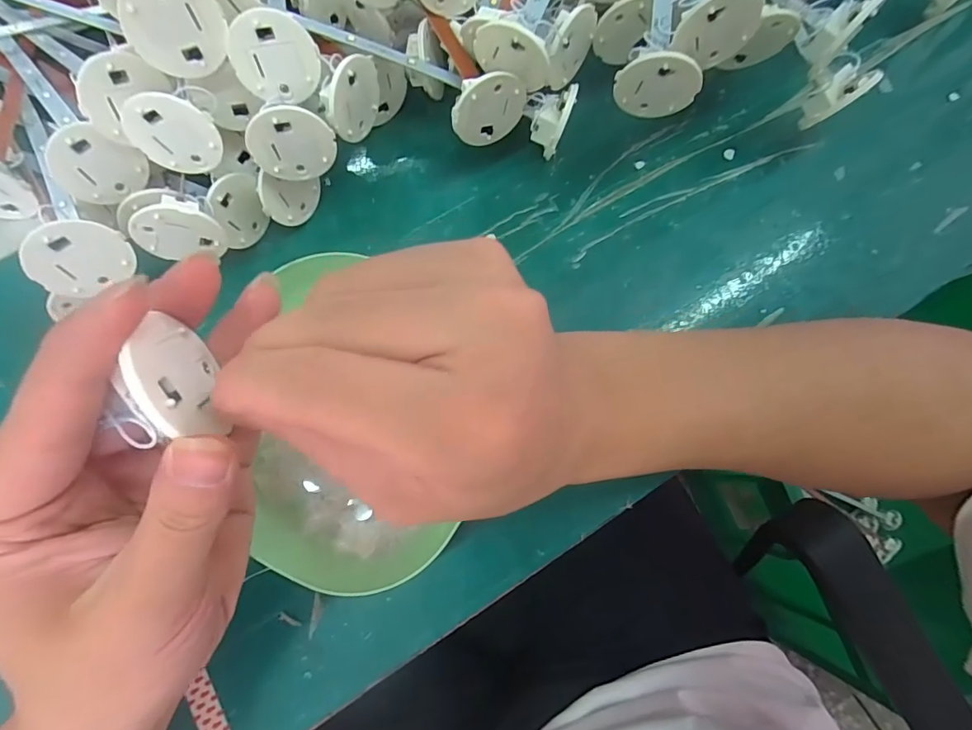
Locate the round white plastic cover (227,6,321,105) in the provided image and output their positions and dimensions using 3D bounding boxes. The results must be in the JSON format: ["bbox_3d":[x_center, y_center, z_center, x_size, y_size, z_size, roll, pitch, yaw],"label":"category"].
[{"bbox_3d":[-0.098,-0.143,0.214,0.037,0.036,0.004,-3,50,-20],"label":"round white plastic cover"}]

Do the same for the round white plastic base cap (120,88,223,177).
[{"bbox_3d":[-0.144,-0.106,0.213,0.036,0.038,0.004,-34,52,35],"label":"round white plastic base cap"}]

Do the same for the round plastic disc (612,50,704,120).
[{"bbox_3d":[0.081,-0.132,0.219,0.038,0.036,0.004,13,76,5],"label":"round plastic disc"}]

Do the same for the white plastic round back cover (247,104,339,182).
[{"bbox_3d":[-0.092,-0.105,0.218,0.037,0.036,0.009,-15,75,-3],"label":"white plastic round back cover"}]

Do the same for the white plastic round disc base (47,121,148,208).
[{"bbox_3d":[-0.188,-0.097,0.221,0.036,0.034,0.010,-41,78,-9],"label":"white plastic round disc base"}]

